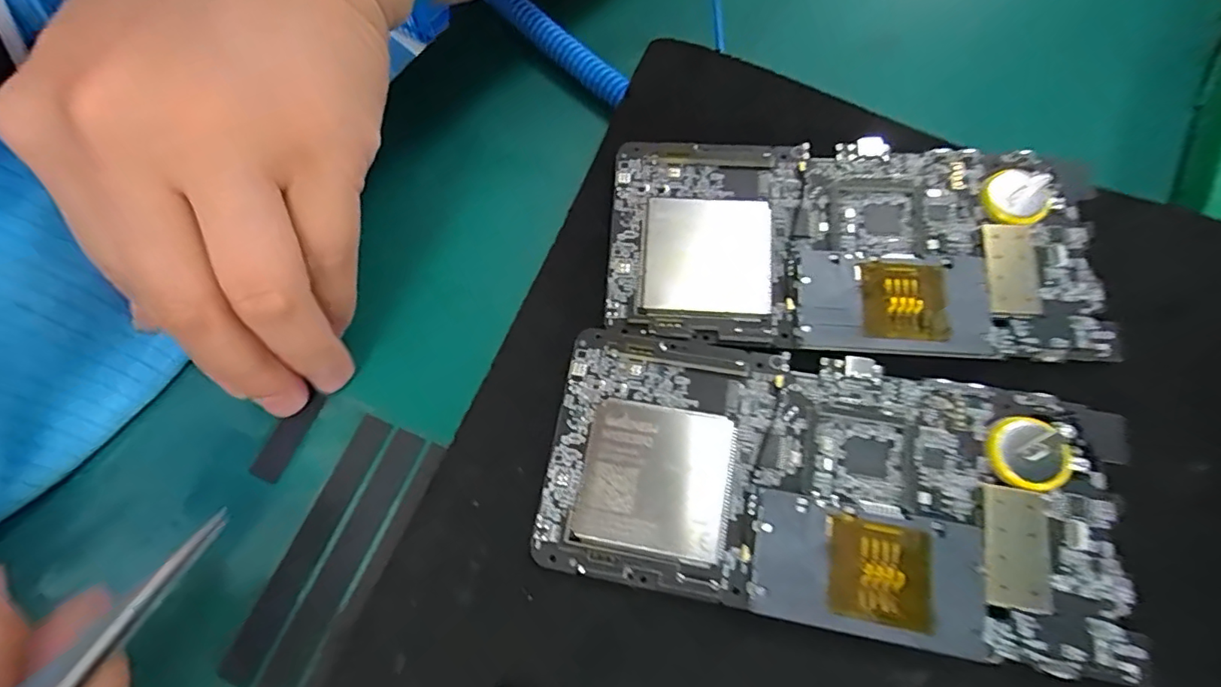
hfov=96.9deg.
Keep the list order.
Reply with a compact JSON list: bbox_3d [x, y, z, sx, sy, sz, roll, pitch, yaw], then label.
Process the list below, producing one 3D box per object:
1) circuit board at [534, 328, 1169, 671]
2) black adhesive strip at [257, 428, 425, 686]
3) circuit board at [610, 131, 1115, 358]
[{"bbox_3d":[0.058,0.039,0.151,0.152,0.009,0.074,11,71,1],"label":"circuit board"},{"bbox_3d":[-0.083,0.070,0.164,0.010,0.004,0.090,24,69,-2],"label":"black adhesive strip"},{"bbox_3d":[0.077,-0.034,0.176,0.151,0.010,0.074,3,71,-2],"label":"circuit board"}]

